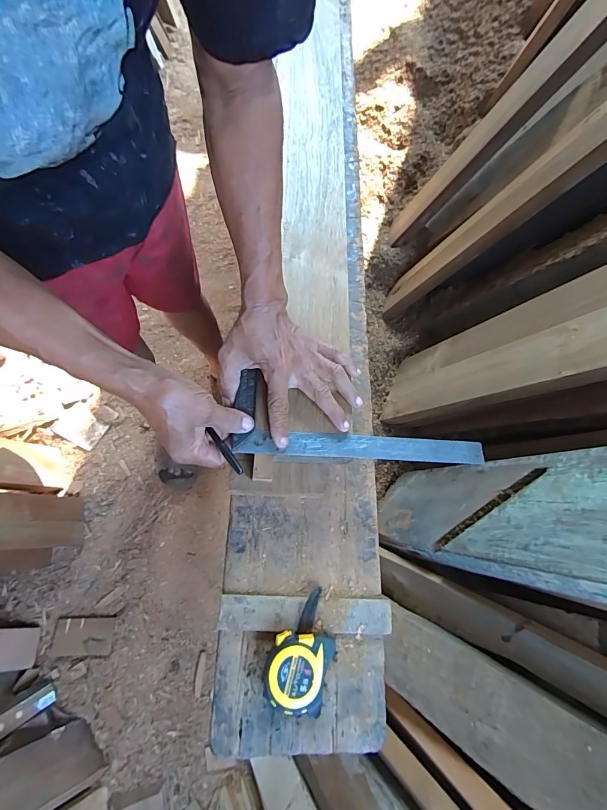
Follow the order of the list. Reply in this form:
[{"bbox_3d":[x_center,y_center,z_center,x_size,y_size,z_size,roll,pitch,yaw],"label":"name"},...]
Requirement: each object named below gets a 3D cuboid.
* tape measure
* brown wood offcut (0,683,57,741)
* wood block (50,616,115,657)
[{"bbox_3d":[-0.001,0.267,0.422,0.066,0.038,0.121,16,67,4],"label":"tape measure"},{"bbox_3d":[-0.590,0.645,0.810,0.123,0.015,0.041,-21,66,-46],"label":"brown wood offcut"},{"bbox_3d":[-0.518,0.547,0.911,0.135,0.011,0.080,-1,51,-3],"label":"wood block"}]

